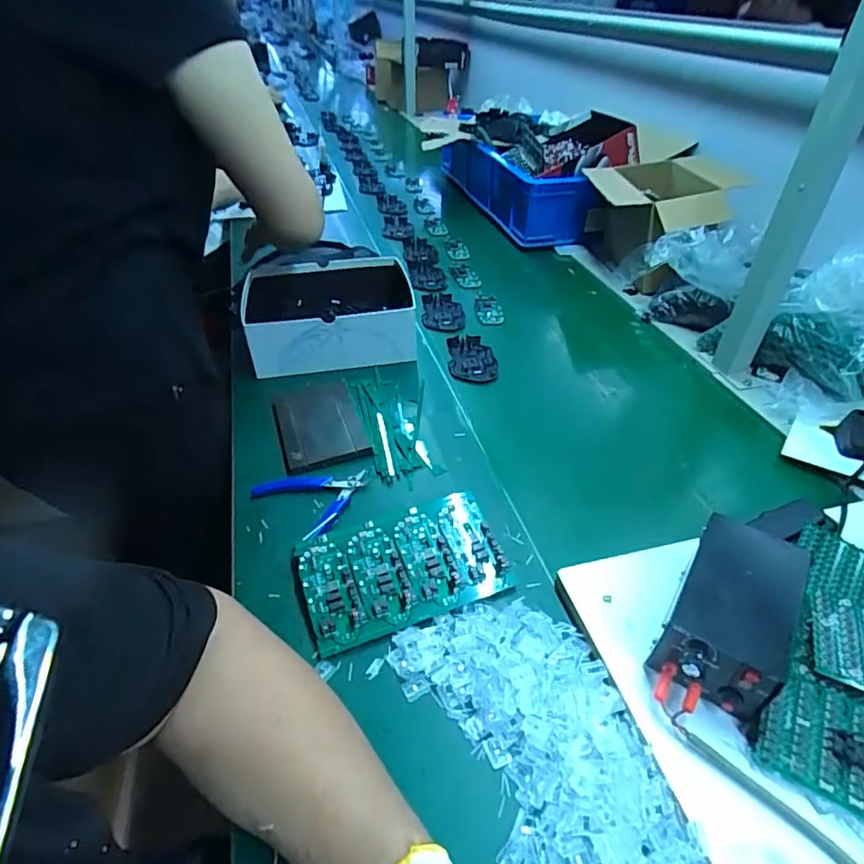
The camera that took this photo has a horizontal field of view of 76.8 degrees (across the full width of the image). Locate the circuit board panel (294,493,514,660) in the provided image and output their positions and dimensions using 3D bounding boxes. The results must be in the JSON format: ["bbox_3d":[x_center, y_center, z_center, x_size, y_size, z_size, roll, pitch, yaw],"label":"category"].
[{"bbox_3d":[-0.028,0.126,0.517,0.185,0.021,0.109,-16,42,-18],"label":"circuit board panel"}]

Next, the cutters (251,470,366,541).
[{"bbox_3d":[-0.126,0.065,0.596,0.104,0.013,0.102,0,40,0],"label":"cutters"}]

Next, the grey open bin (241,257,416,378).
[{"bbox_3d":[-0.148,-0.177,0.812,0.235,0.088,0.191,-10,42,-9],"label":"grey open bin"}]

